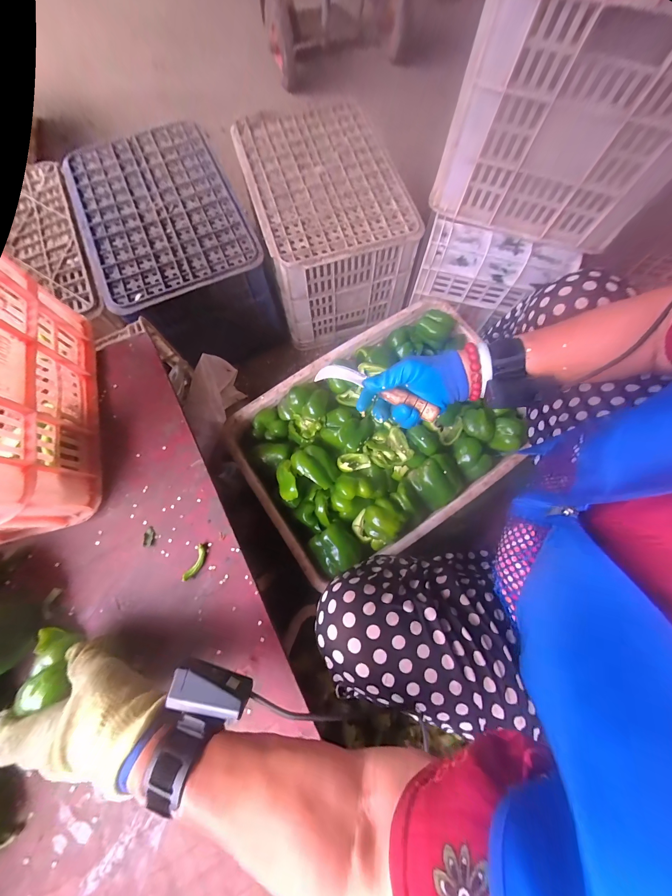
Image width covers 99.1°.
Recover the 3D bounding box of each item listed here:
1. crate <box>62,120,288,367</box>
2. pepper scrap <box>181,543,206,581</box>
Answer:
[{"bbox_3d":[-0.402,-0.512,0.773,0.339,0.252,0.522,-26,76,-7],"label":"crate"},{"bbox_3d":[-0.186,0.153,0.381,0.017,0.009,0.047,19,77,6],"label":"pepper scrap"}]

